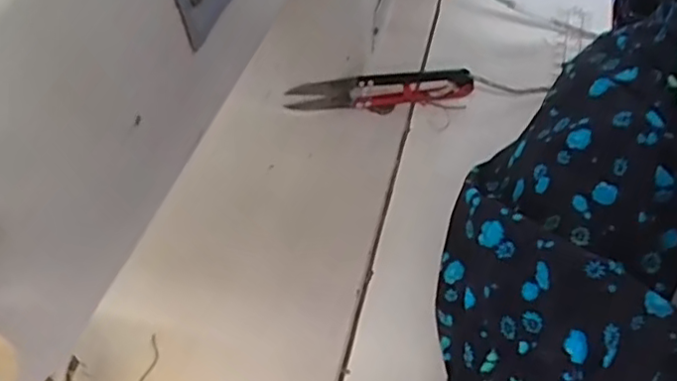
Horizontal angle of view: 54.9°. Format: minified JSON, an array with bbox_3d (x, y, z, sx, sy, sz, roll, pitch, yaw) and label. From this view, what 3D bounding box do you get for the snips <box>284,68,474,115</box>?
[{"bbox_3d":[0.023,-0.058,0.369,0.102,0.022,0.018,-7,56,-10],"label":"snips"}]

